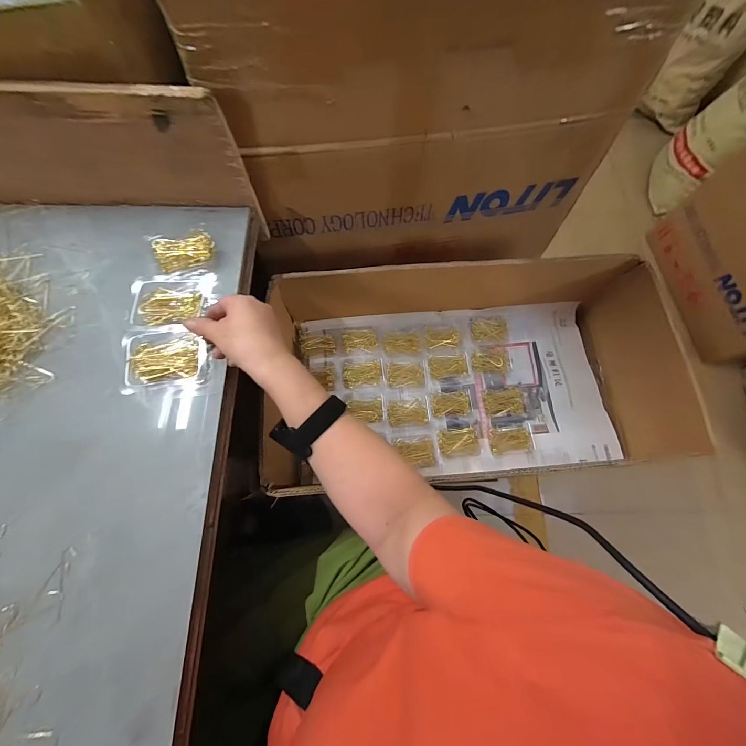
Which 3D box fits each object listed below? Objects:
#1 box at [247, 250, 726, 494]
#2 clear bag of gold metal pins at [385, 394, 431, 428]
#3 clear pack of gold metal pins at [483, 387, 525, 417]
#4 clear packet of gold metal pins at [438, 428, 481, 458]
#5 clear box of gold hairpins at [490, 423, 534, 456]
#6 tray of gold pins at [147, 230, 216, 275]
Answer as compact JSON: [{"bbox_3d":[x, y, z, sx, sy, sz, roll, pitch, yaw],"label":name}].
[{"bbox_3d":[0.153,0.000,0.556,0.599,0.179,0.315,-3,71,-3],"label":"box"},{"bbox_3d":[0.065,0.071,0.614,0.082,0.025,0.060,-4,71,-3],"label":"clear bag of gold metal pins"},{"bbox_3d":[0.243,0.050,0.610,0.073,0.021,0.051,-3,71,-2],"label":"clear pack of gold metal pins"},{"bbox_3d":[0.156,0.125,0.586,0.073,0.024,0.049,-3,71,-3],"label":"clear packet of gold metal pins"},{"bbox_3d":[0.249,0.119,0.589,0.072,0.014,0.051,-4,71,-3],"label":"clear box of gold hairpins"},{"bbox_3d":[-0.239,-0.157,0.417,0.069,0.018,0.051,-20,73,-8],"label":"tray of gold pins"}]

